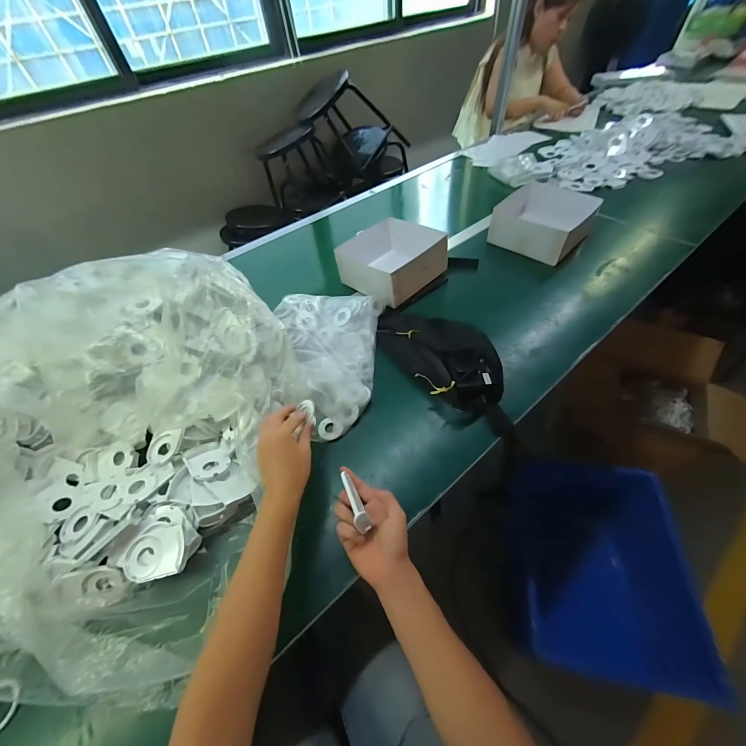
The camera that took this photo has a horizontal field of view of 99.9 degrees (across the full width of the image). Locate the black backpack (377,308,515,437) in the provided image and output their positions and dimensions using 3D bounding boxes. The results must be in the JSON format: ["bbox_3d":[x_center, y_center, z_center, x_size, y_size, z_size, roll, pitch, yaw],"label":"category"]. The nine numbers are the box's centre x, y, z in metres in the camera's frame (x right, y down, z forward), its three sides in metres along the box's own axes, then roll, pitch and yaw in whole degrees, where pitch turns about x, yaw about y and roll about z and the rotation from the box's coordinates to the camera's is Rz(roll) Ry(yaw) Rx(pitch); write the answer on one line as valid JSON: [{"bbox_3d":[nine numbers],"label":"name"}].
[{"bbox_3d":[0.139,-0.035,0.628,0.178,0.067,0.371,-27,54,-15],"label":"black backpack"}]

